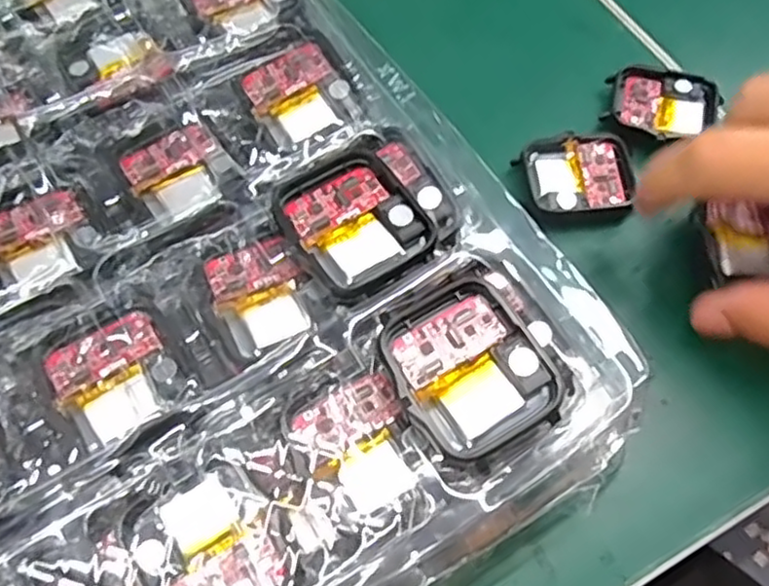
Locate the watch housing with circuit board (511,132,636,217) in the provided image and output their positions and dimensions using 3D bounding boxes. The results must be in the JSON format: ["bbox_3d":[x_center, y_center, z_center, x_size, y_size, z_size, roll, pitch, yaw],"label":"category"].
[{"bbox_3d":[0.079,-0.048,0.275,0.044,0.006,0.038,-7,63,-2],"label":"watch housing with circuit board"}]

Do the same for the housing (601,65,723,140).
[{"bbox_3d":[0.119,-0.079,0.292,0.046,0.010,0.035,13,64,8],"label":"housing"}]

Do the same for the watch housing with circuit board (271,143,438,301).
[{"bbox_3d":[-0.010,-0.020,0.205,0.037,0.015,0.043,-32,67,-14],"label":"watch housing with circuit board"}]

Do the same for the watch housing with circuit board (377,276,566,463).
[{"bbox_3d":[0.022,0.020,0.180,0.038,0.007,0.042,-26,65,-11],"label":"watch housing with circuit board"}]

